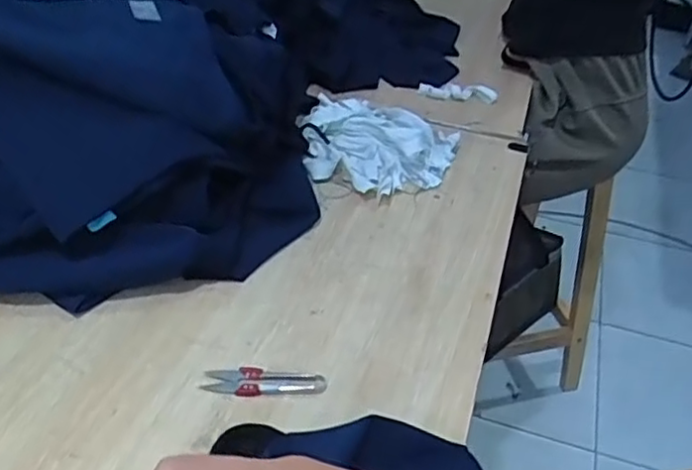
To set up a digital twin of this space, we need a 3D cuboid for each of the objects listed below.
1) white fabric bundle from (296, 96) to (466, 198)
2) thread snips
[{"bbox_3d":[0.041,-0.118,0.812,0.179,0.040,0.165,3,40,-2],"label":"white fabric bundle"},{"bbox_3d":[-0.069,0.125,0.556,0.102,0.004,0.024,5,43,-2],"label":"thread snips"}]

